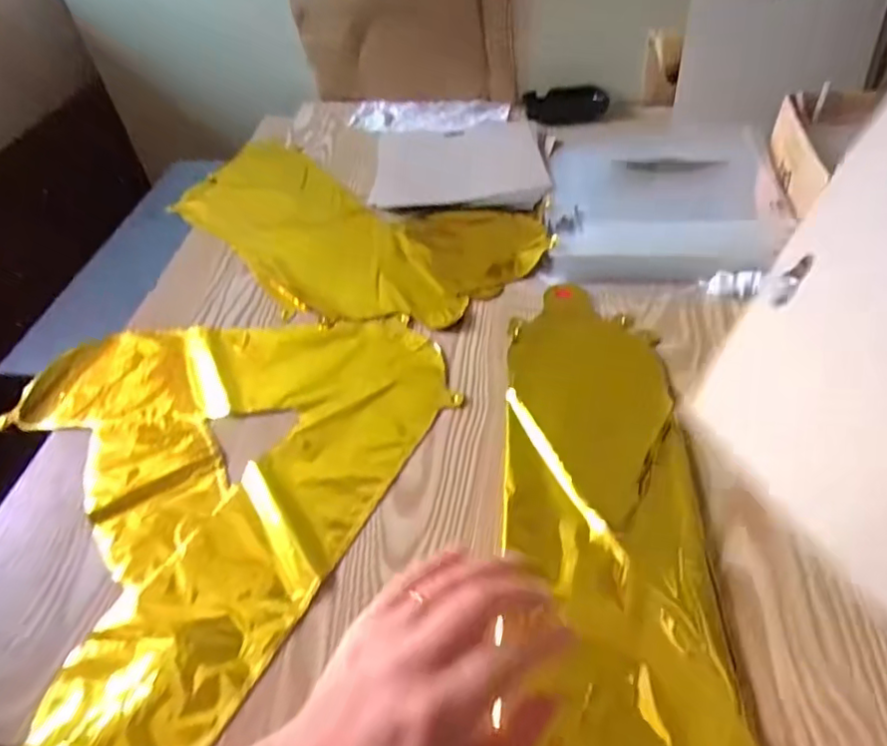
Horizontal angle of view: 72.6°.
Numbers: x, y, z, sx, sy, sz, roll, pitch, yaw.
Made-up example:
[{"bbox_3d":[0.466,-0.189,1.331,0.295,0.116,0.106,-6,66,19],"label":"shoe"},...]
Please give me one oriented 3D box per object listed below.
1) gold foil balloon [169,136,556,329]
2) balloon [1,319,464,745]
[{"bbox_3d":[-0.115,-0.168,0.667,0.423,0.015,0.231,33,58,31],"label":"gold foil balloon"},{"bbox_3d":[-0.148,0.064,0.449,0.325,0.011,0.363,-20,48,-12],"label":"balloon"}]

